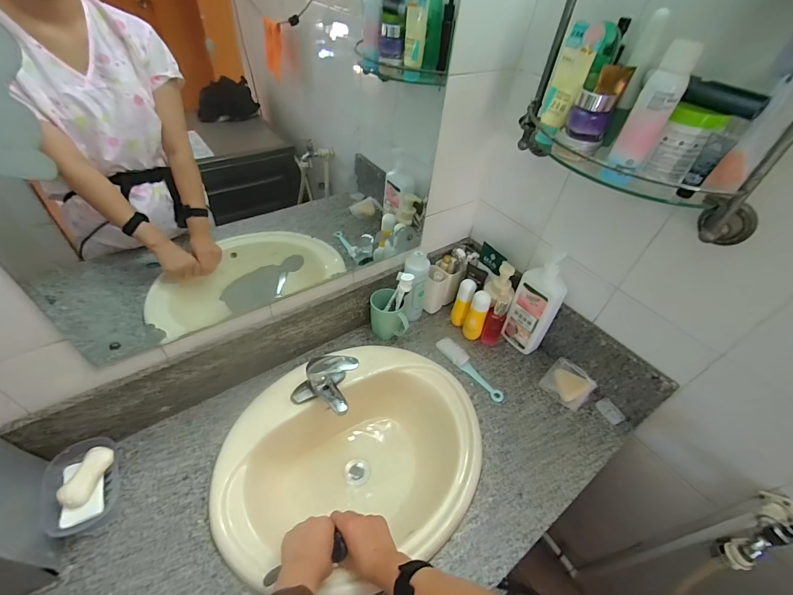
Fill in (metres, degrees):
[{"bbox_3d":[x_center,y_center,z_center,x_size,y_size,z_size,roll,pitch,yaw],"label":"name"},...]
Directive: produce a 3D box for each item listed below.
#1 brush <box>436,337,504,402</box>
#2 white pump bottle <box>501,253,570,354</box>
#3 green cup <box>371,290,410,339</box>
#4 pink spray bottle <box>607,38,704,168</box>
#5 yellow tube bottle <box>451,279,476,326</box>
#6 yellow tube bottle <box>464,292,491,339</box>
[{"bbox_3d":[0.178,0.170,0.872,0.045,0.018,0.206,-25,53,-29],"label":"brush"},{"bbox_3d":[0.332,0.024,0.859,0.050,0.271,0.108,-30,56,-32],"label":"white pump bottle"},{"bbox_3d":[-0.020,0.046,0.899,0.093,0.105,0.086,2,45,-6],"label":"green cup"},{"bbox_3d":[0.333,-0.243,0.460,0.047,0.139,0.037,28,49,20],"label":"pink spray bottle"},{"bbox_3d":[0.173,0.018,0.932,0.040,0.142,0.044,16,45,9],"label":"yellow tube bottle"},{"bbox_3d":[0.206,0.046,0.906,0.048,0.154,0.034,21,46,13],"label":"yellow tube bottle"}]

